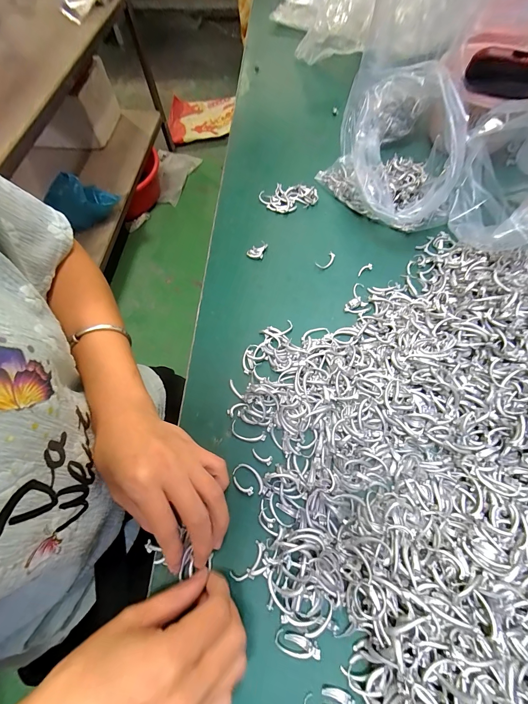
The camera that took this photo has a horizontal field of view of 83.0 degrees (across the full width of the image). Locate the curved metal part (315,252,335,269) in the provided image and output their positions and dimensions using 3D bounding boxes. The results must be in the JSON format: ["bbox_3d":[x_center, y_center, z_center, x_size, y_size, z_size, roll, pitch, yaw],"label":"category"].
[{"bbox_3d":[0.075,-0.108,0.359,0.029,0.007,0.013,-39,69,-15],"label":"curved metal part"}]

